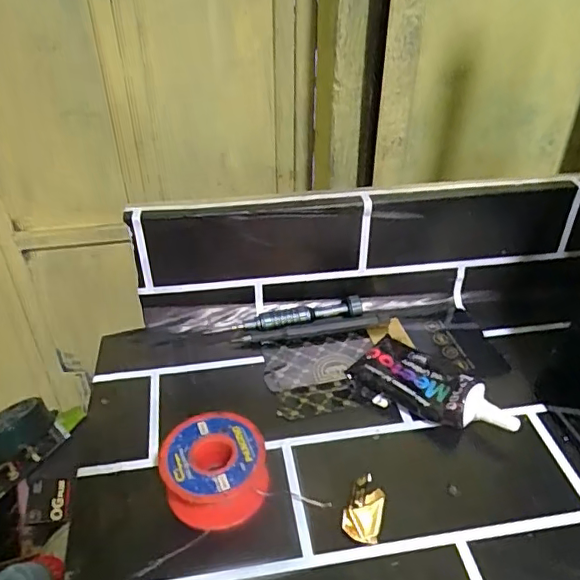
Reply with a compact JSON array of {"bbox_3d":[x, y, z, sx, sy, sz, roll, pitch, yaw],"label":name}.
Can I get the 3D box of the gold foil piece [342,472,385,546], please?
[{"bbox_3d":[0.039,0.112,0.285,0.019,0.010,0.032,12,39,16],"label":"gold foil piece"}]

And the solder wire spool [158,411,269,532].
[{"bbox_3d":[-0.039,0.094,0.291,0.052,0.029,0.050,0,37,0],"label":"solder wire spool"}]

